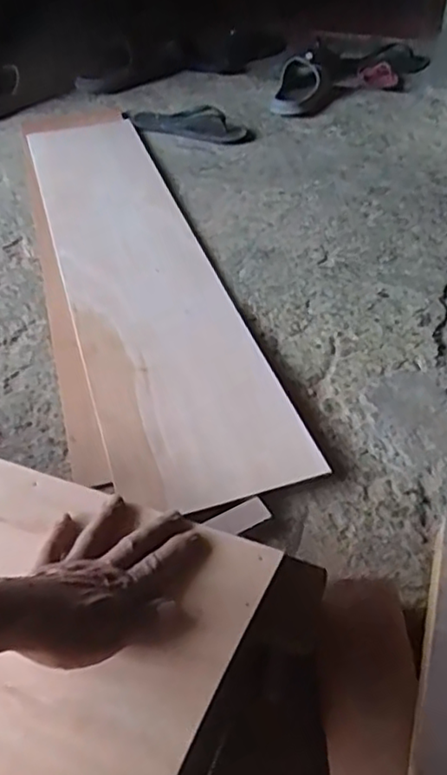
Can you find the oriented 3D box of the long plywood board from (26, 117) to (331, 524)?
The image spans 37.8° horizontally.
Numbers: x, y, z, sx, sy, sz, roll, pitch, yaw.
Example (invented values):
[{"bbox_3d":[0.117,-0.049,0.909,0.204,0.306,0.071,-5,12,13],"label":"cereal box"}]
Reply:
[{"bbox_3d":[-0.148,-0.205,1.011,0.211,0.021,1.001,-21,47,-5],"label":"long plywood board"}]

